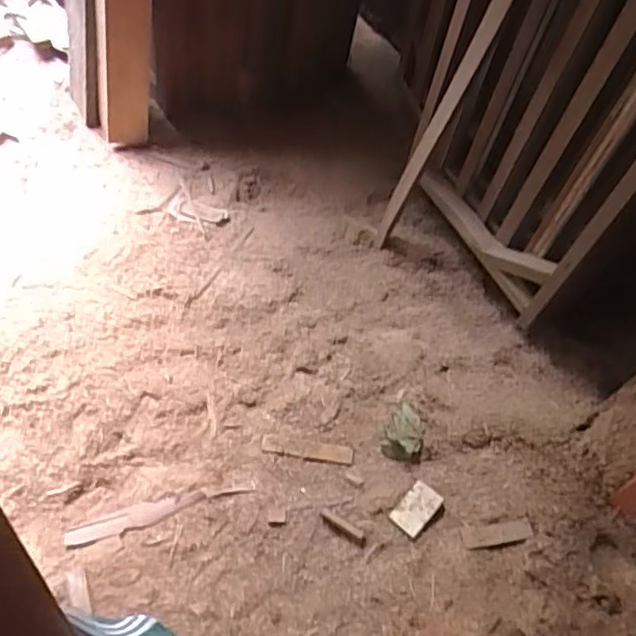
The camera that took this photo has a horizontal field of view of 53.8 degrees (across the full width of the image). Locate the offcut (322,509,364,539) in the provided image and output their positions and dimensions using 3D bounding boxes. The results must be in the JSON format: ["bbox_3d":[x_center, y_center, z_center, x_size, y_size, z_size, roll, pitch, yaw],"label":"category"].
[{"bbox_3d":[0.047,0.405,1.231,0.091,0.015,0.016,31,63,12],"label":"offcut"}]

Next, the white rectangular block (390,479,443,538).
[{"bbox_3d":[0.189,0.366,1.203,0.063,0.016,0.095,39,79,23],"label":"white rectangular block"}]

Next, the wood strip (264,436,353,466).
[{"bbox_3d":[-0.021,0.273,1.301,0.187,0.009,0.036,10,61,1],"label":"wood strip"}]

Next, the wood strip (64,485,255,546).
[{"bbox_3d":[-0.320,0.389,1.275,0.372,0.009,0.047,-14,63,-12],"label":"wood strip"}]

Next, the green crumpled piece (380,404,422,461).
[{"bbox_3d":[0.180,0.241,1.286,0.085,0.044,0.108,30,63,11],"label":"green crumpled piece"}]

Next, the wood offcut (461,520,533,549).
[{"bbox_3d":[0.330,0.400,1.160,0.122,0.008,0.037,-12,58,10],"label":"wood offcut"}]

